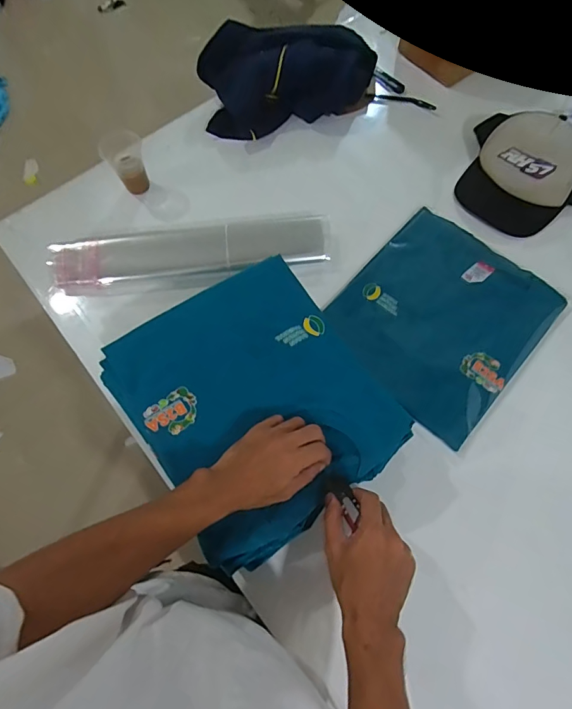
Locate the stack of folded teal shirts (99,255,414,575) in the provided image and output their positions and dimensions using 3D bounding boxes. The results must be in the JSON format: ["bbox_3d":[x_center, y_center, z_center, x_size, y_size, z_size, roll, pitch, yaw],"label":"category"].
[{"bbox_3d":[-0.040,0.060,0.563,0.295,0.082,0.334,-35,72,-12],"label":"stack of folded teal shirts"}]

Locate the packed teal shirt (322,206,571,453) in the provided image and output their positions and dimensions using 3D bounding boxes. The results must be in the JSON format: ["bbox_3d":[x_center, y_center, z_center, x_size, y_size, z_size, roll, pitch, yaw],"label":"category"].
[{"bbox_3d":[0.246,-0.065,0.657,0.285,0.012,0.320,40,74,15],"label":"packed teal shirt"}]

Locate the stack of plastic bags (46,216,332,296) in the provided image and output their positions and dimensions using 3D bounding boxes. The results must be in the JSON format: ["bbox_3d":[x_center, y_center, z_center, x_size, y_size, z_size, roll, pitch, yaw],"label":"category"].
[{"bbox_3d":[-0.153,-0.168,0.684,0.451,0.051,0.086,-7,68,-2],"label":"stack of plastic bags"}]

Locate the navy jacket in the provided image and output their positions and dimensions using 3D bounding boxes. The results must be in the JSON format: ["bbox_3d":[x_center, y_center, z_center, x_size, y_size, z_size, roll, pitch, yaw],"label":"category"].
[{"bbox_3d":[0.013,-0.518,0.785,0.334,0.117,0.149,-7,68,-1],"label":"navy jacket"}]

